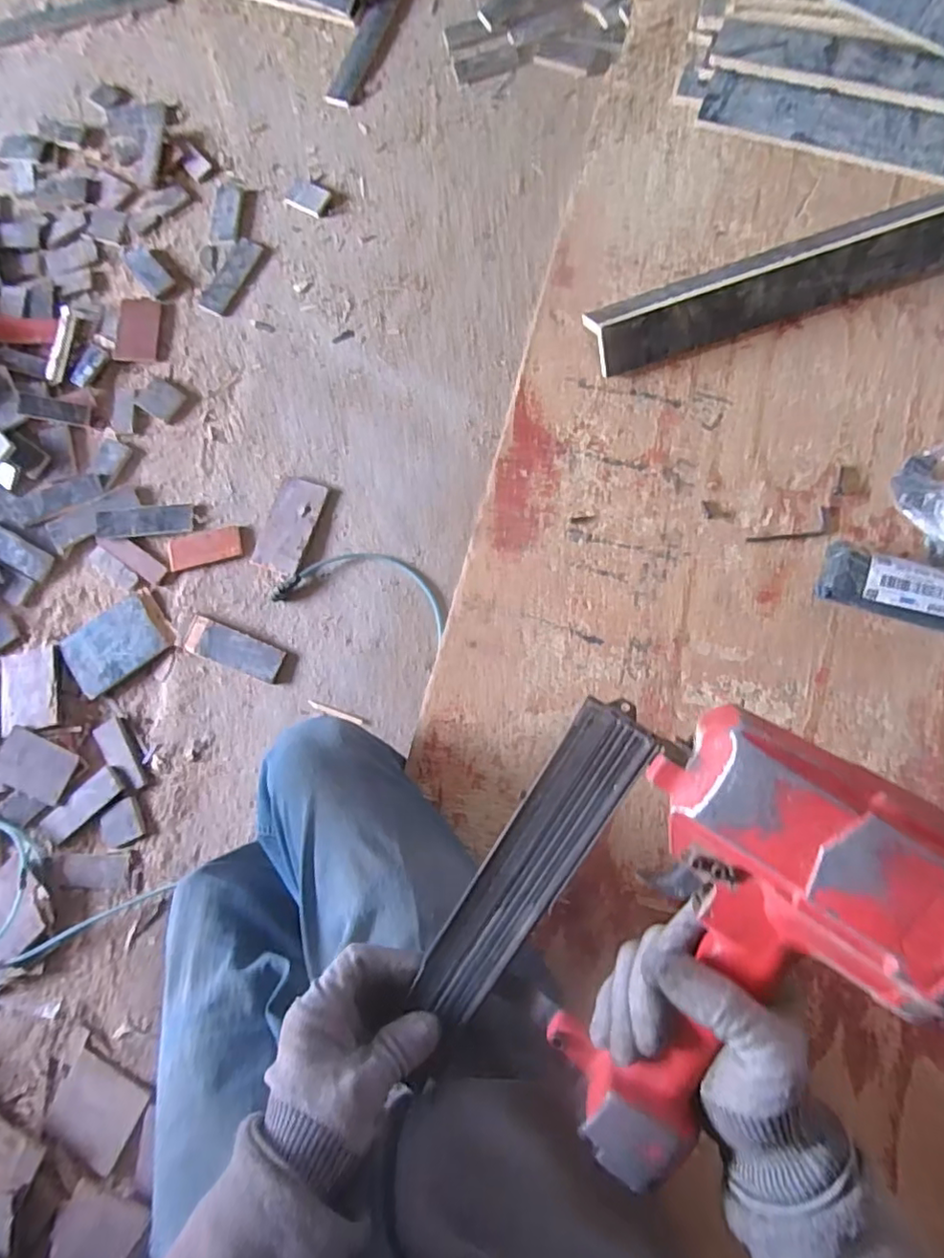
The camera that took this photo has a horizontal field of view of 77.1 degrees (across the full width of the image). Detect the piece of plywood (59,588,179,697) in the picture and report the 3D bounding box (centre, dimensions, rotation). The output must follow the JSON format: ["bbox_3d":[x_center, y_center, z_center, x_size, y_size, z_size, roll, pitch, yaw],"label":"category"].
[{"bbox_3d":[-0.766,0.030,1.282,0.218,0.024,0.155,-34,82,-3],"label":"piece of plywood"}]

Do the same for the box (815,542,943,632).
[{"bbox_3d":[0.378,-0.034,0.519,0.138,0.045,0.057,17,81,7],"label":"box"}]

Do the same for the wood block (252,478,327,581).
[{"bbox_3d":[-0.396,-0.225,1.290,0.103,0.019,0.208,20,83,5],"label":"wood block"}]

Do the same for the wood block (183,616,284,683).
[{"bbox_3d":[-0.503,0.045,1.250,0.215,0.014,0.076,22,83,5],"label":"wood block"}]

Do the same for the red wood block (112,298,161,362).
[{"bbox_3d":[-0.801,-0.718,1.422,0.098,0.013,0.158,4,82,3],"label":"red wood block"}]

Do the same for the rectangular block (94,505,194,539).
[{"bbox_3d":[-0.726,-0.238,1.310,0.204,0.013,0.064,-6,82,1],"label":"rectangular block"}]

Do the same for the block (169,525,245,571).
[{"bbox_3d":[-0.587,-0.179,1.304,0.159,0.018,0.076,-14,82,0],"label":"block"}]

